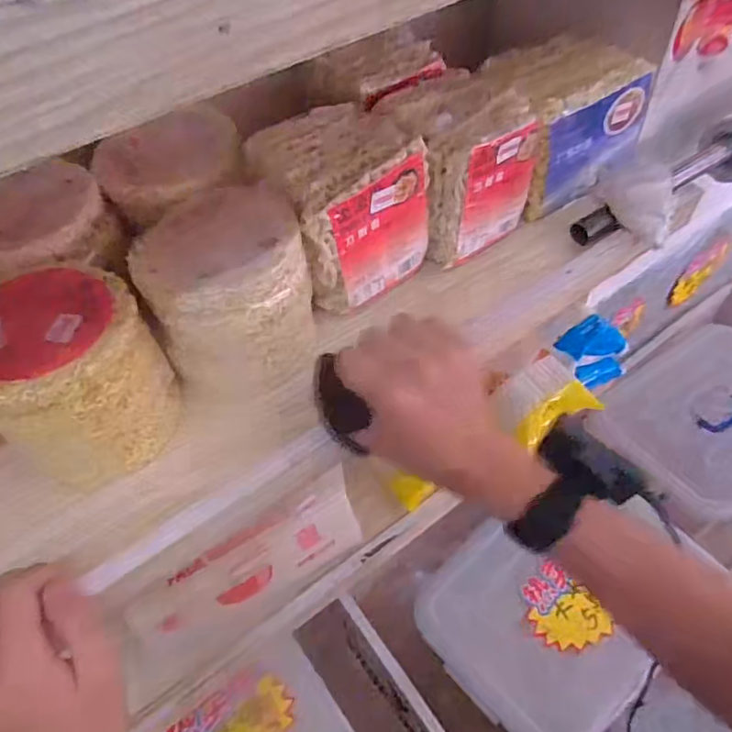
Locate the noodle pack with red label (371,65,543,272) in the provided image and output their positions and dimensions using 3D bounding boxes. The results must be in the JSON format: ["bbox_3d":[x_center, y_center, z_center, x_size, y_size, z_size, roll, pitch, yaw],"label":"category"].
[{"bbox_3d":[0.077,-0.175,0.492,0.094,0.104,0.115,-32,55,-20],"label":"noodle pack with red label"}]

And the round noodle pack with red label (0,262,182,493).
[{"bbox_3d":[-0.195,0.008,0.378,0.106,0.117,0.092,-39,58,-24],"label":"round noodle pack with red label"}]

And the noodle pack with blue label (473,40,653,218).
[{"bbox_3d":[0.182,-0.232,0.527,0.140,0.097,0.107,-27,54,-16],"label":"noodle pack with blue label"}]

